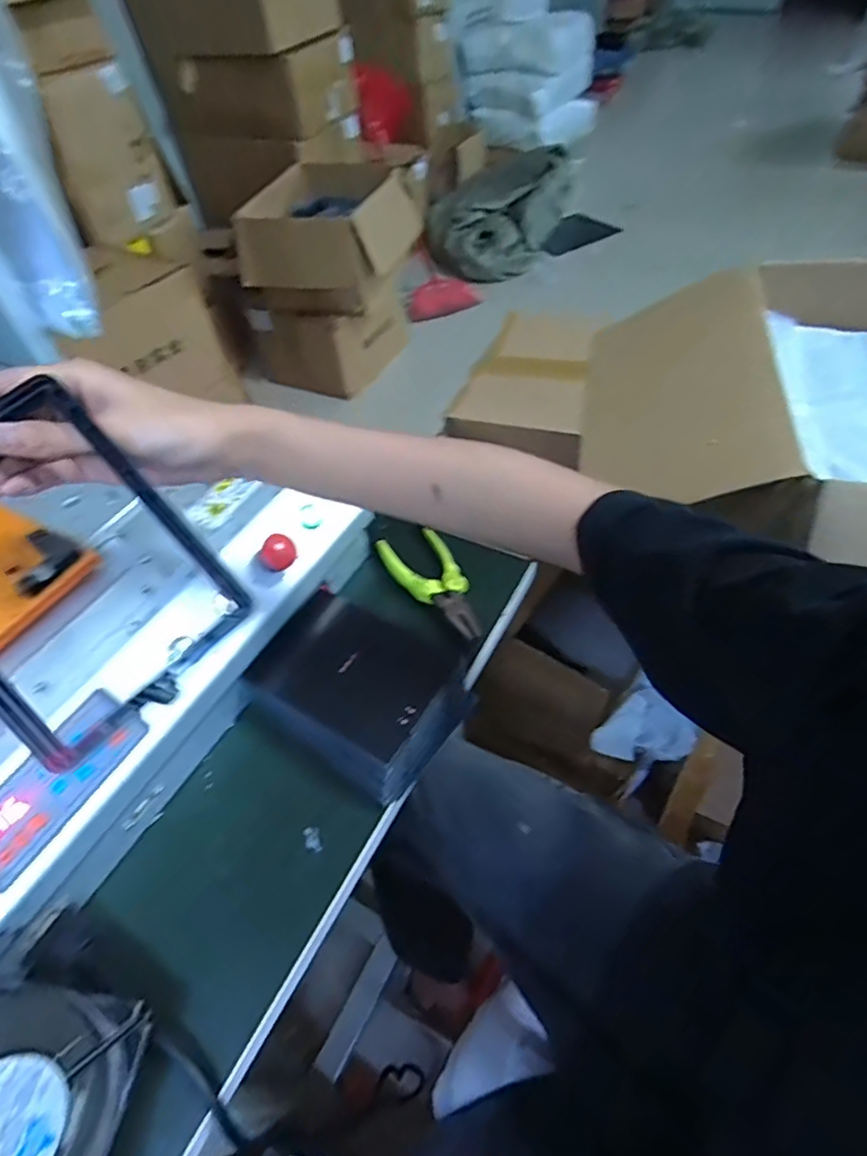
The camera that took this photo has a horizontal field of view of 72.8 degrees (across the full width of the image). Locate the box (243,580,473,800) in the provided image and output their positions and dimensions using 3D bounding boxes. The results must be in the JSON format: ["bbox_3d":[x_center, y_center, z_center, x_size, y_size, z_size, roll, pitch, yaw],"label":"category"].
[{"bbox_3d":[-0.062,0.081,0.479,0.164,0.043,0.122,29,58,26],"label":"box"}]

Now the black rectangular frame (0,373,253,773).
[{"bbox_3d":[-0.184,-0.007,0.285,0.118,0.015,0.164,-41,90,-12],"label":"black rectangular frame"}]

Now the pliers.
[{"bbox_3d":[0.001,0.006,0.547,0.057,0.015,0.137,-23,52,-13],"label":"pliers"}]

